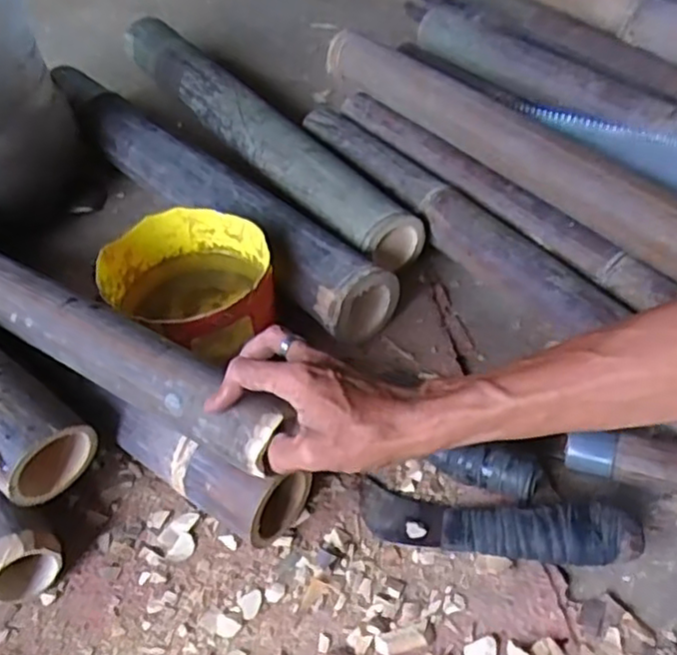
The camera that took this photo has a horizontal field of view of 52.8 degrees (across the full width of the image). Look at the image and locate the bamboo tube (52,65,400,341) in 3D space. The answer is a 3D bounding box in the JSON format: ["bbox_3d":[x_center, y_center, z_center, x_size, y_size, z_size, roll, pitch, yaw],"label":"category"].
[{"bbox_3d":[-0.170,-0.173,0.795,0.085,0.079,0.600,-36,56,-26],"label":"bamboo tube"}]

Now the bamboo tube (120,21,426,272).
[{"bbox_3d":[-0.122,-0.259,0.869,0.089,0.076,0.624,-30,54,-22],"label":"bamboo tube"}]

